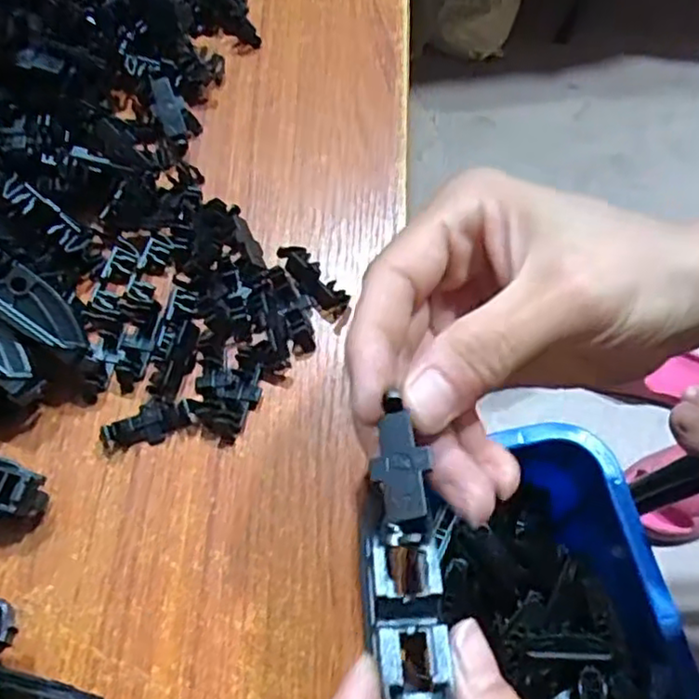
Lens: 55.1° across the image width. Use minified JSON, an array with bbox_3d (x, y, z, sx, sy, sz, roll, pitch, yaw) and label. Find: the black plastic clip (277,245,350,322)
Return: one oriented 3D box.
[{"bbox_3d":[-0.013,-0.027,0.254,0.012,0.008,0.036,-32,68,-13],"label":"black plastic clip"}]

